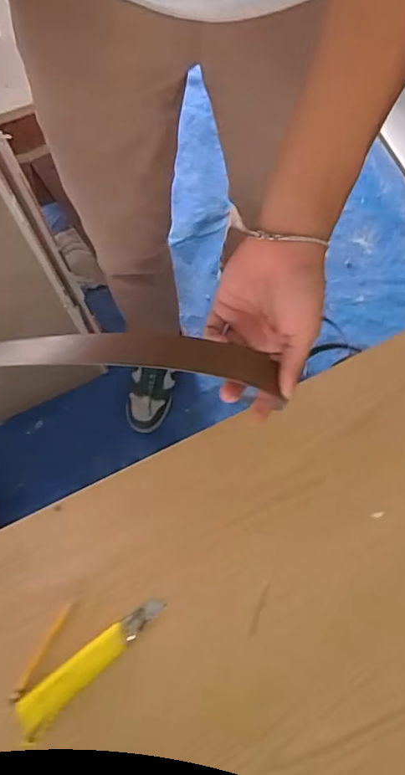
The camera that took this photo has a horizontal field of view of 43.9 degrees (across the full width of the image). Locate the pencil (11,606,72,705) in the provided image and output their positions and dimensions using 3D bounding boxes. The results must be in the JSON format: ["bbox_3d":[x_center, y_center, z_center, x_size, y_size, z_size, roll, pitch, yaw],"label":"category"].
[{"bbox_3d":[-0.167,0.273,0.518,0.011,0.005,0.104,28,77,6],"label":"pencil"}]

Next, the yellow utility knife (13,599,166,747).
[{"bbox_3d":[-0.112,0.281,0.506,0.172,0.018,0.036,-37,79,-9],"label":"yellow utility knife"}]

